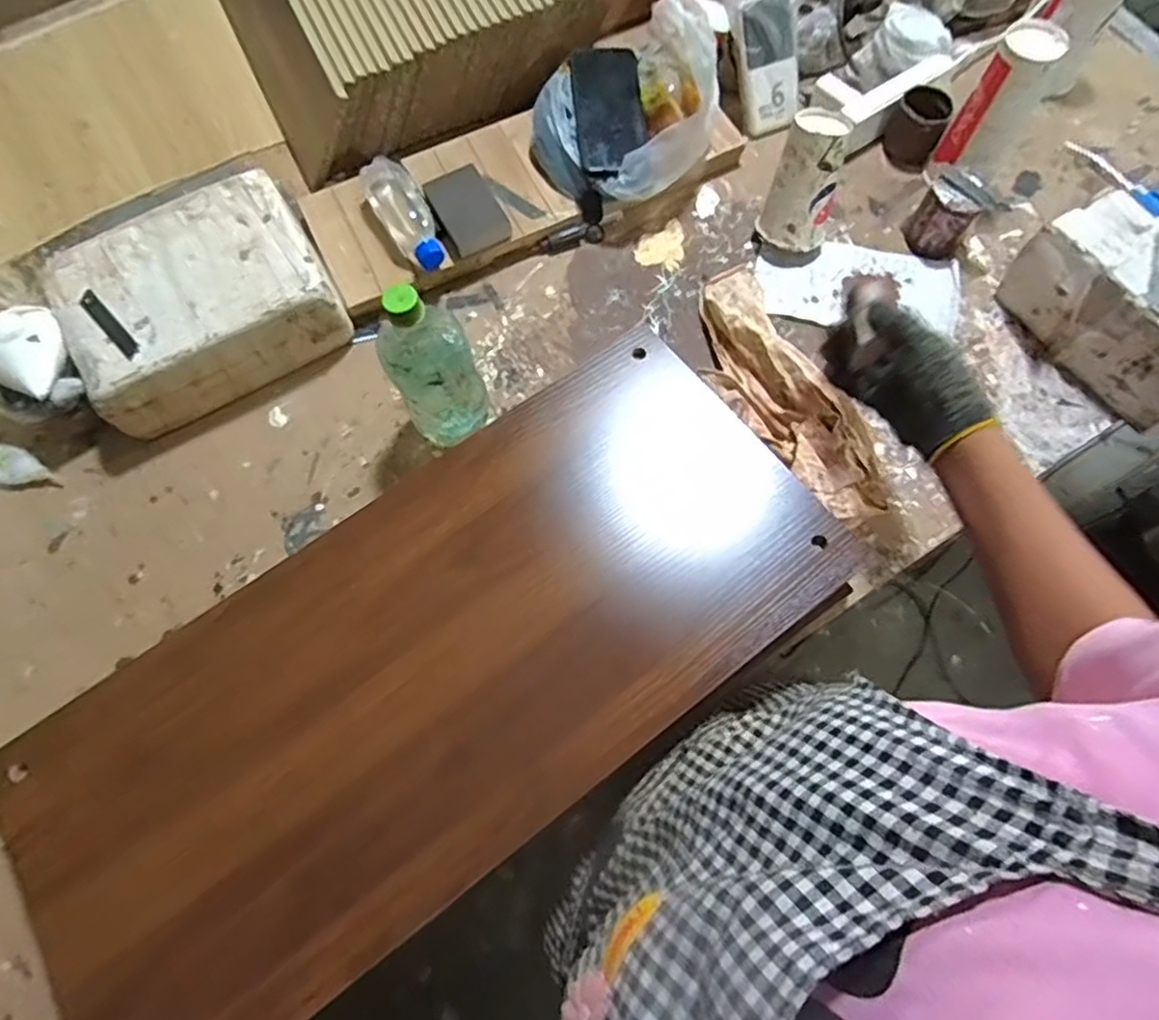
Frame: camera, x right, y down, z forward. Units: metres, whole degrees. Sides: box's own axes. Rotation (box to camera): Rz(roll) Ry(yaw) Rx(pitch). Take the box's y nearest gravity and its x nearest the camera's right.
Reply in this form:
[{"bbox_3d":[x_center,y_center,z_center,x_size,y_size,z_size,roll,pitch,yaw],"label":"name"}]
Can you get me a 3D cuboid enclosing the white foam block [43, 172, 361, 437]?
[{"bbox_3d":[-0.399,-0.223,0.706,0.254,0.082,0.200,-27,74,-8],"label":"white foam block"}]

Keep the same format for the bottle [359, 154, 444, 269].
[{"bbox_3d":[-0.197,-0.329,0.756,0.055,0.044,0.144,-27,74,-8],"label":"bottle"}]

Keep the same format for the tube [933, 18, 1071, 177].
[{"bbox_3d":[0.464,-0.442,0.743,0.071,0.151,0.072,36,76,11],"label":"tube"}]

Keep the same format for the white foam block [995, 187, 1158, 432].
[{"bbox_3d":[0.551,-0.201,0.673,0.100,0.120,0.216,-29,74,-8],"label":"white foam block"}]

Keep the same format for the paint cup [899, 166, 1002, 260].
[{"bbox_3d":[0.414,-0.335,0.753,0.060,0.075,0.071,-41,76,-11],"label":"paint cup"}]

